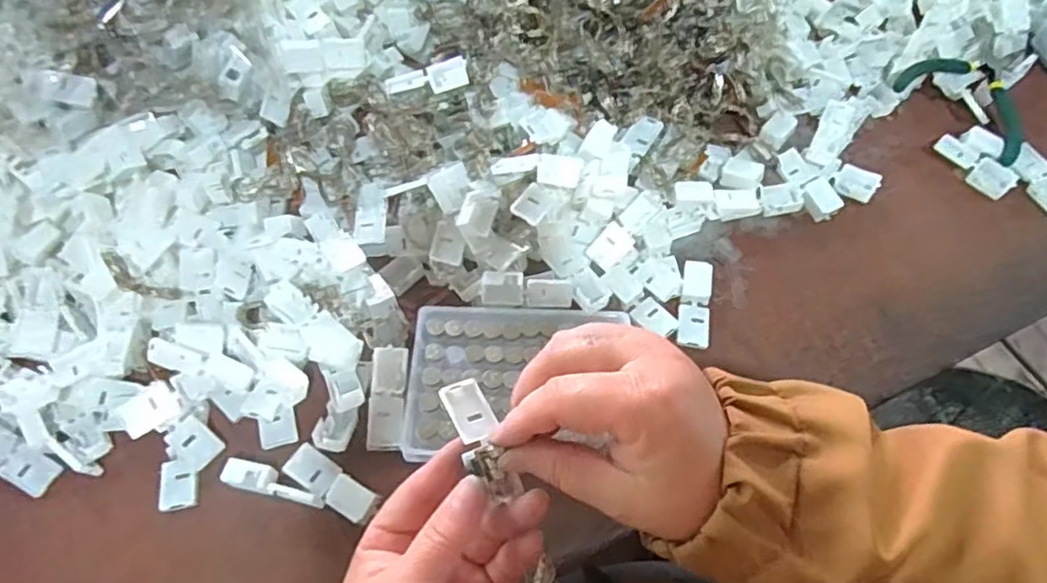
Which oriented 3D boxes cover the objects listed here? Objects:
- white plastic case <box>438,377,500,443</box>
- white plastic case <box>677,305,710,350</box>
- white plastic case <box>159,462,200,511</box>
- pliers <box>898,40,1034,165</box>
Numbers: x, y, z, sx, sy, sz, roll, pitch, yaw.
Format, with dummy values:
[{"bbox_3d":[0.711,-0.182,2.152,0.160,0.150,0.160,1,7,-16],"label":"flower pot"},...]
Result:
[{"bbox_3d":[-0.024,0.052,0.282,0.018,0.011,0.028,-26,66,-14],"label":"white plastic case"},{"bbox_3d":[0.106,0.021,0.393,0.019,0.004,0.028,9,63,3],"label":"white plastic case"},{"bbox_3d":[-0.191,0.108,0.353,0.021,0.004,0.026,-7,63,-6],"label":"white plastic case"},{"bbox_3d":[0.321,-0.144,0.455,0.095,0.021,0.080,34,67,15],"label":"pliers"}]

